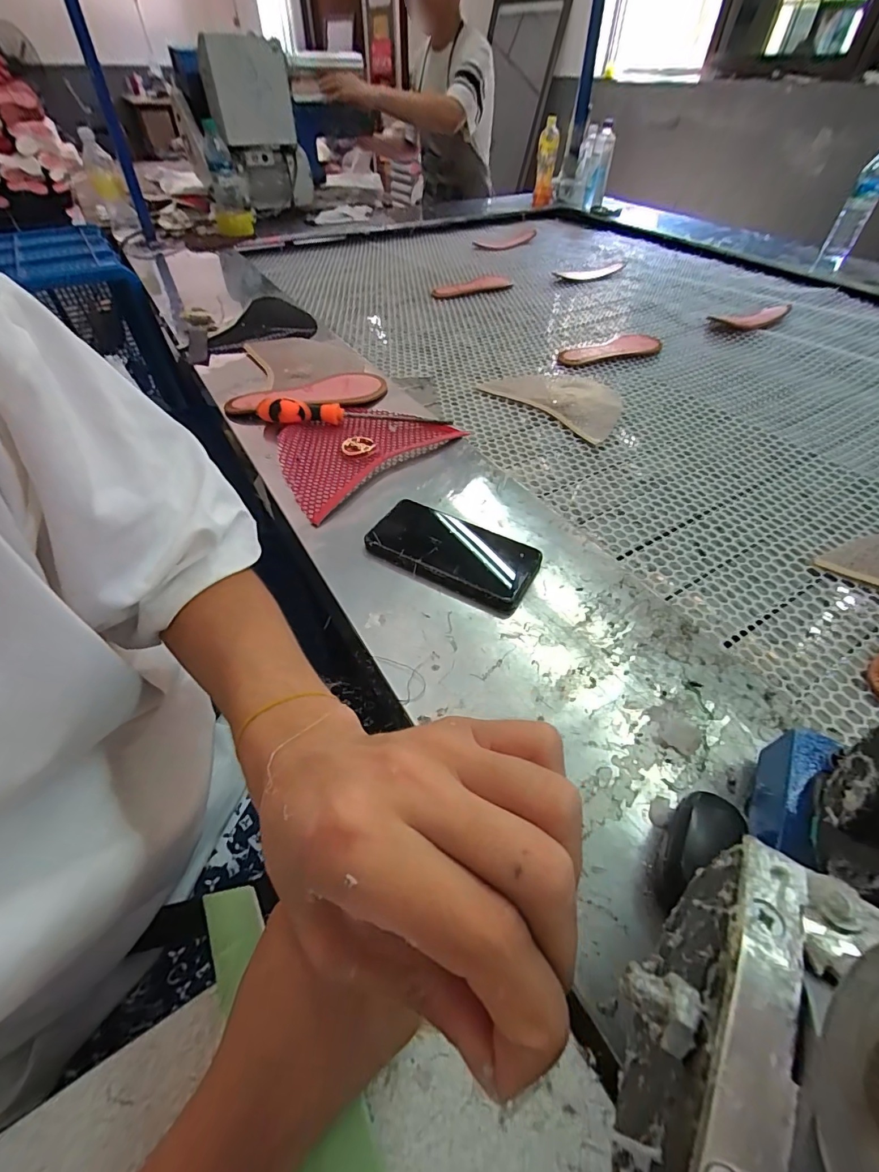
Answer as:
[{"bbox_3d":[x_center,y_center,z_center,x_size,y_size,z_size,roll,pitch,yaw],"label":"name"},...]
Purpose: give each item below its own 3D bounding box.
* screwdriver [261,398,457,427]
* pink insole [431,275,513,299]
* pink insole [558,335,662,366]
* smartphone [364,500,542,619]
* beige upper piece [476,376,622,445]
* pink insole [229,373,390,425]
[{"bbox_3d":[-0.115,-0.234,0.604,0.251,0.025,0.030,2,49,1],"label":"screwdriver"},{"bbox_3d":[0.079,-0.709,1.068,0.208,0.029,0.060,-19,52,-16],"label":"pink insole"},{"bbox_3d":[0.318,-0.435,0.830,0.206,0.018,0.072,-15,51,-13],"label":"pink insole"},{"bbox_3d":[0.012,-0.035,0.442,0.163,0.012,0.091,22,53,17],"label":"smartphone"},{"bbox_3d":[0.198,-0.305,0.721,0.230,0.009,0.165,37,58,27],"label":"beige upper piece"},{"bbox_3d":[-0.186,-0.268,0.634,0.222,0.017,0.084,-18,52,-16],"label":"pink insole"}]

